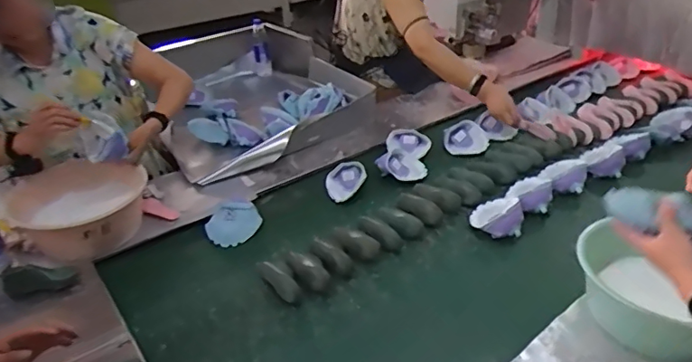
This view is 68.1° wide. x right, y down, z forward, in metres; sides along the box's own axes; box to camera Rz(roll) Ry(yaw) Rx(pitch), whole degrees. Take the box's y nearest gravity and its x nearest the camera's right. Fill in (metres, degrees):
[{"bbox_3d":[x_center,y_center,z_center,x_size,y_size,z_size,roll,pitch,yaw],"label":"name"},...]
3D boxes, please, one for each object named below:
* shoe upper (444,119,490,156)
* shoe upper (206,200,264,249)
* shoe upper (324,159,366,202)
[{"bbox_3d":[0.383,-0.143,1.653,0.132,0.048,0.145,-2,32,1],"label":"shoe upper"},{"bbox_3d":[-0.297,0.107,1.325,0.136,0.051,0.128,12,35,21],"label":"shoe upper"},{"bbox_3d":[-0.003,-0.009,1.463,0.110,0.062,0.115,-13,34,-17],"label":"shoe upper"}]

